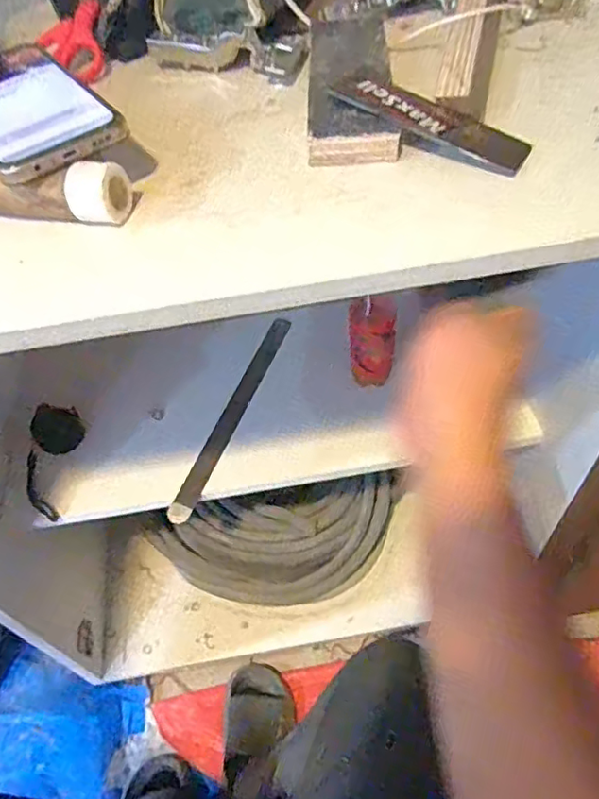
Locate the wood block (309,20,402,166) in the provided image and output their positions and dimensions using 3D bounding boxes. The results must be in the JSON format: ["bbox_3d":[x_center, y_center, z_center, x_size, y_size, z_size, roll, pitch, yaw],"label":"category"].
[{"bbox_3d":[0.037,-0.226,0.416,0.057,0.026,0.168,-1,52,5],"label":"wood block"}]

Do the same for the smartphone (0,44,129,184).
[{"bbox_3d":[-0.179,-0.192,0.381,0.077,0.011,0.164,-31,56,-17],"label":"smartphone"}]

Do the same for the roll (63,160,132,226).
[{"bbox_3d":[-0.117,-0.127,0.350,0.024,0.034,0.040,13,55,15],"label":"roll"}]

